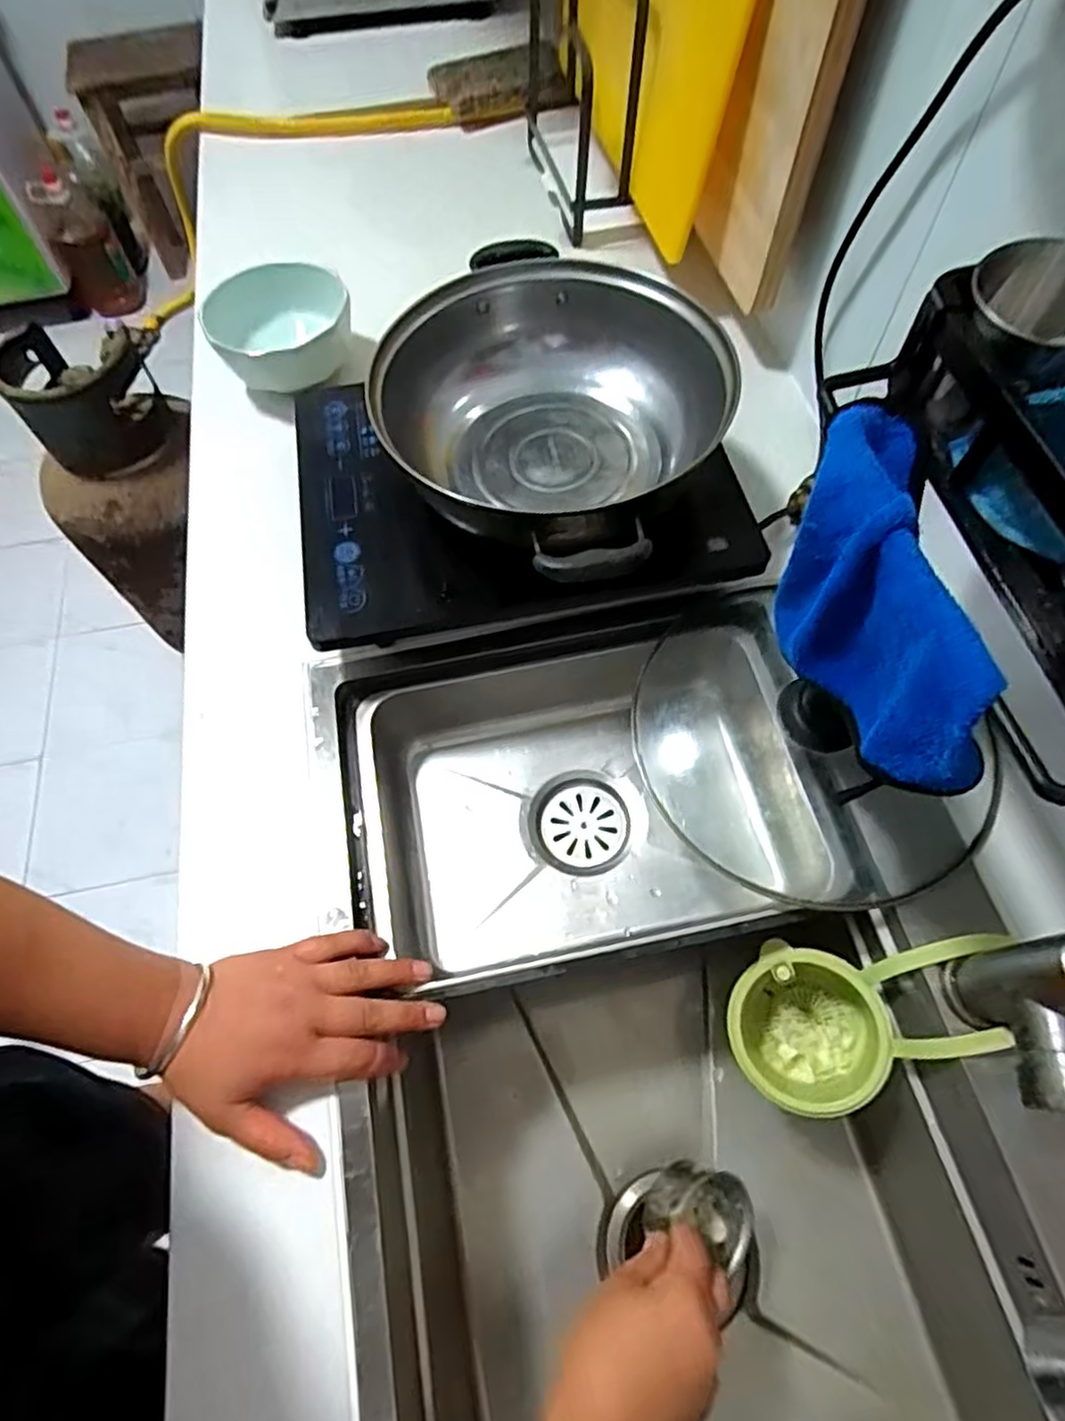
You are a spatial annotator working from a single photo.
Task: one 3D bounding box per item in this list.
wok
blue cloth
[{"bbox_3d":[0.014,-0.229,0.555,0.284,0.081,0.269,34,69,18],"label":"wok"},{"bbox_3d":[0.171,-0.049,0.356,0.058,0.105,0.177,-3,62,0],"label":"blue cloth"}]

